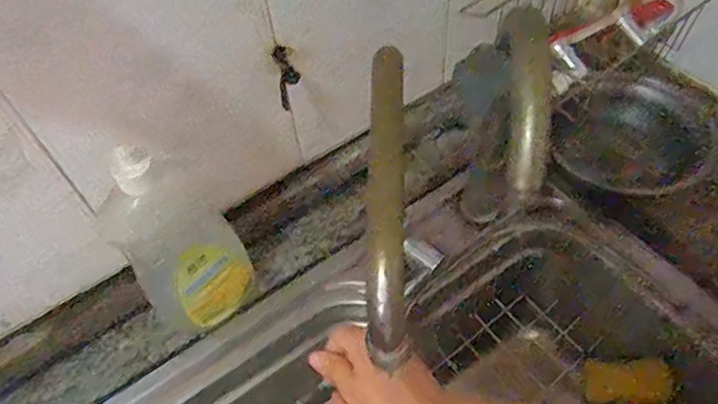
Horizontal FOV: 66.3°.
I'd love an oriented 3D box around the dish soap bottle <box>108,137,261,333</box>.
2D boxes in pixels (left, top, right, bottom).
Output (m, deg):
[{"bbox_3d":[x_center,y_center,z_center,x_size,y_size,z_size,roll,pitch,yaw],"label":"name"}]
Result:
[{"bbox_3d":[-0.153,0.035,0.472,0.093,0.182,0.069,-36,58,-21],"label":"dish soap bottle"}]

